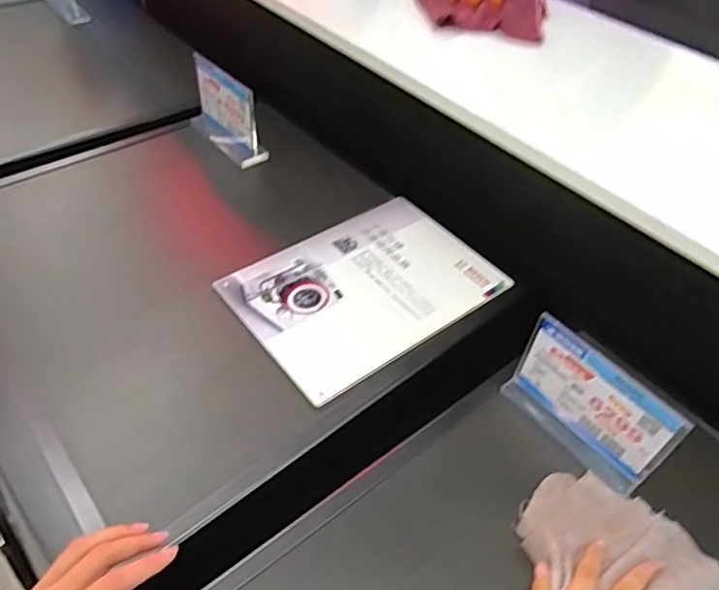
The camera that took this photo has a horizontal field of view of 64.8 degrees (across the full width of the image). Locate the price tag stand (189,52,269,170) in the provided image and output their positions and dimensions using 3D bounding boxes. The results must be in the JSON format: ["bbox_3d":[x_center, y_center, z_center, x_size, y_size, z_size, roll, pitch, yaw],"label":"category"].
[{"bbox_3d":[-0.200,-0.270,0.843,0.050,0.114,0.147,-29,55,-28],"label":"price tag stand"}]

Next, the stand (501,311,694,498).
[{"bbox_3d":[0.209,0.106,0.531,0.026,0.123,0.151,-28,55,-28],"label":"stand"}]

